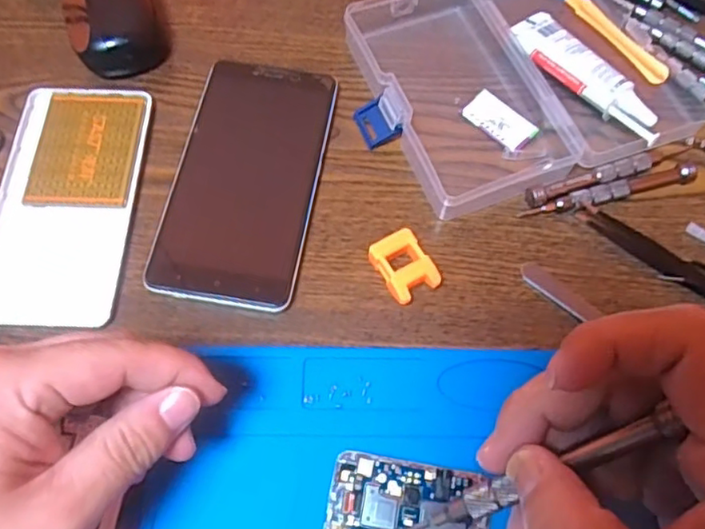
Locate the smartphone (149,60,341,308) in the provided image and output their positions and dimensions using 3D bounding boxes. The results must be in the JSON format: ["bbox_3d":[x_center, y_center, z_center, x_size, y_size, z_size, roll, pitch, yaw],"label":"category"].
[{"bbox_3d":[-0.058,-0.049,0.337,0.075,0.010,0.148,9,67,3],"label":"smartphone"}]

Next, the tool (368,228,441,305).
[{"bbox_3d":[0.026,0.002,0.316,0.027,0.013,0.034,-28,70,-13],"label":"tool"}]

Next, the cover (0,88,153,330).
[{"bbox_3d":[-0.155,-0.036,0.330,0.072,0.006,0.142,2,66,-1],"label":"cover"}]

